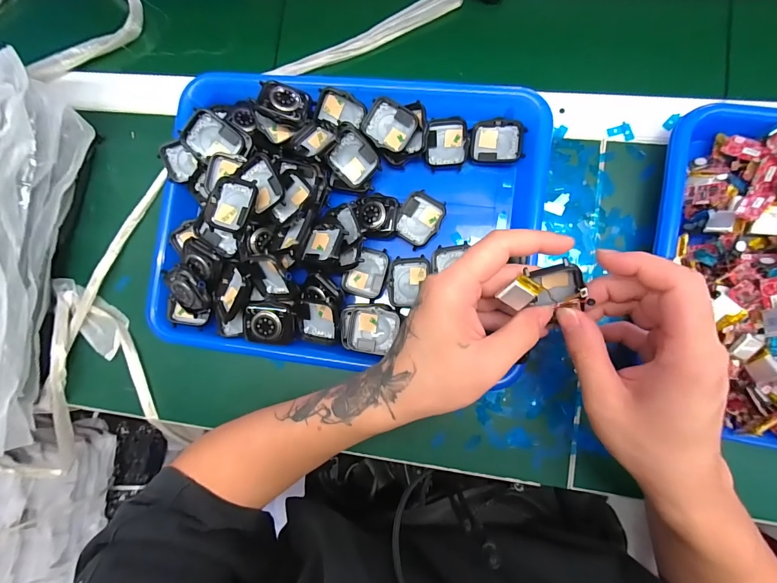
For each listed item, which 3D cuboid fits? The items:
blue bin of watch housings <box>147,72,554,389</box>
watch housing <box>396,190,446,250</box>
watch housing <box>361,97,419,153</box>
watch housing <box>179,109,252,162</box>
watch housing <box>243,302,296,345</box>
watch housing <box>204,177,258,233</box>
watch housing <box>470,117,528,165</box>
[{"bbox_3d":[-0.042,-0.064,0.311,0.327,0.058,0.250,7,87,8],"label":"blue bin of watch housings"},{"bbox_3d":[0.028,-0.064,0.323,0.037,0.011,0.045,32,91,8],"label":"watch housing"},{"bbox_3d":[0.000,-0.143,0.317,0.042,0.017,0.037,32,91,8],"label":"watch housing"},{"bbox_3d":[-0.144,-0.126,0.303,0.049,0.009,0.037,26,104,-23],"label":"watch housing"},{"bbox_3d":[-0.100,0.027,0.304,0.041,0.015,0.034,5,87,8],"label":"watch housing"},{"bbox_3d":[-0.126,-0.070,0.292,0.036,0.009,0.043,18,88,7],"label":"watch housing"},{"bbox_3d":[0.095,-0.131,0.317,0.044,0.012,0.037,3,87,8],"label":"watch housing"}]

